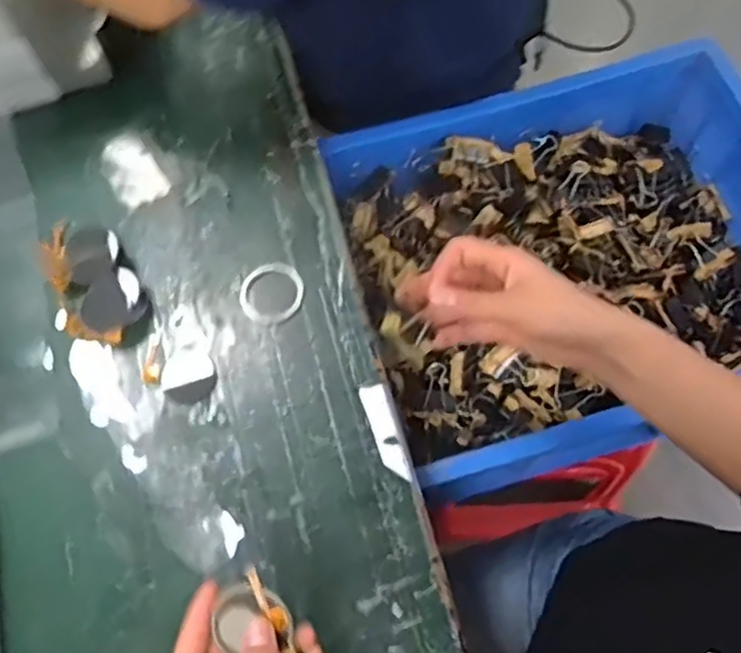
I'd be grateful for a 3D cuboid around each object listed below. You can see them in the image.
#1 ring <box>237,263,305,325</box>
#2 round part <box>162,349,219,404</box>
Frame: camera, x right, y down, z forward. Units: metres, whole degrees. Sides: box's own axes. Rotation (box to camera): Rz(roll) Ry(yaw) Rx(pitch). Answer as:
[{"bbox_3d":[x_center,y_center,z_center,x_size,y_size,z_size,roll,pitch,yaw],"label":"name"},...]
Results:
[{"bbox_3d":[-0.077,-0.026,0.548,0.051,0.008,0.048,-1,68,3],"label":"ring"},{"bbox_3d":[-0.139,0.037,0.533,0.041,0.004,0.042,-1,68,3],"label":"round part"}]

